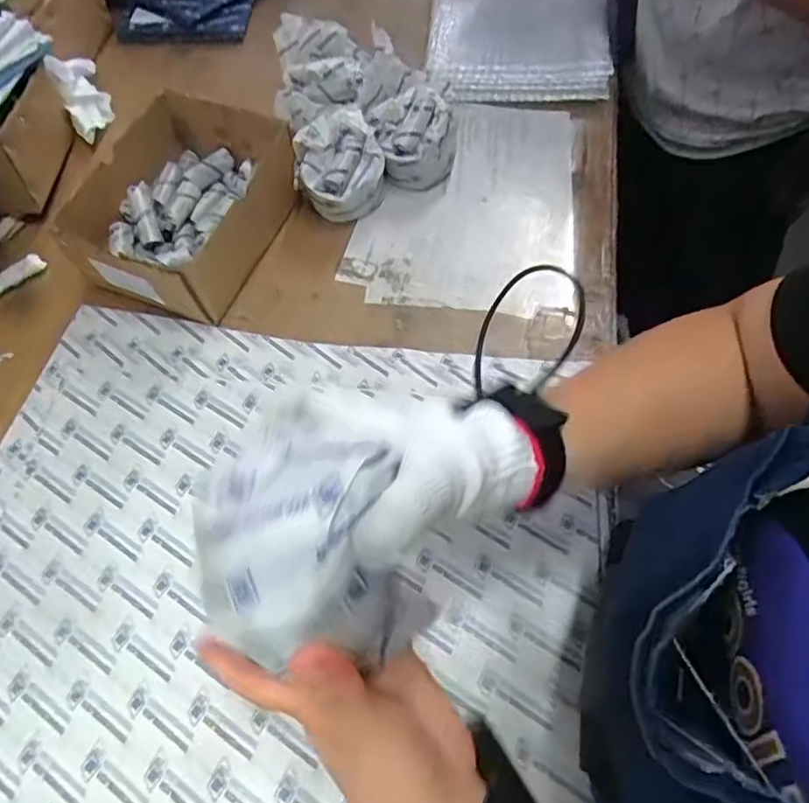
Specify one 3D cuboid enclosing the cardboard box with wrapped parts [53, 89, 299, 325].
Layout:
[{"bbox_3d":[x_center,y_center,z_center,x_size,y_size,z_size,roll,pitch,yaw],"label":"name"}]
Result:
[{"bbox_3d":[-0.215,-0.196,0.612,0.162,0.082,0.207,20,65,12],"label":"cardboard box with wrapped parts"}]

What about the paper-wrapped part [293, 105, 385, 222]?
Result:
[{"bbox_3d":[-0.066,-0.246,0.629,0.088,0.080,0.096,-6,63,-2],"label":"paper-wrapped part"}]

